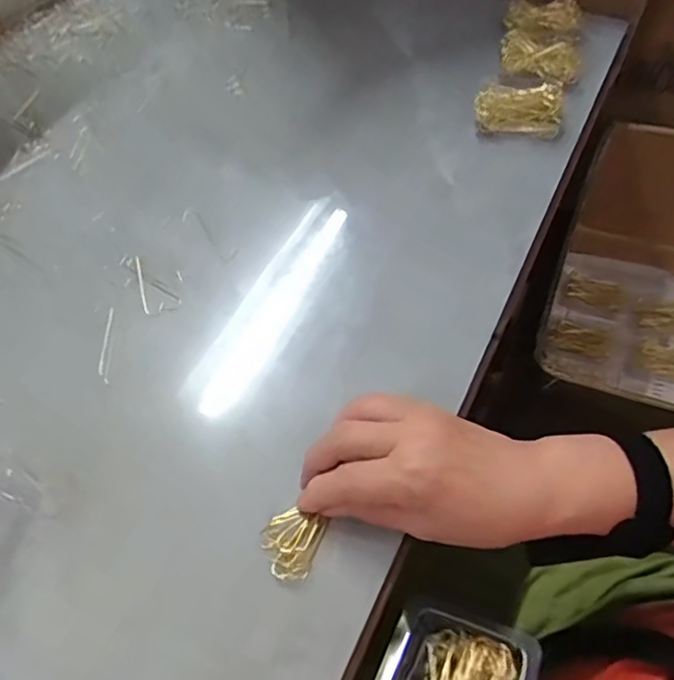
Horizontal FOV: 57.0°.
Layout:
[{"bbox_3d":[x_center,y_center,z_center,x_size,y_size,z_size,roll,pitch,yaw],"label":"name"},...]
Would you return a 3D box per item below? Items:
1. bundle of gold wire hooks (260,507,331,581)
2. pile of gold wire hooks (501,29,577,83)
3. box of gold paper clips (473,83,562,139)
[{"bbox_3d":[-0.027,0.115,0.352,0.033,0.007,0.037,18,58,13],"label":"bundle of gold wire hooks"},{"bbox_3d":[0.185,-0.260,0.571,0.072,0.016,0.044,19,58,13],"label":"pile of gold wire hooks"},{"bbox_3d":[0.156,-0.200,0.536,0.070,0.021,0.045,10,56,8],"label":"box of gold paper clips"}]

